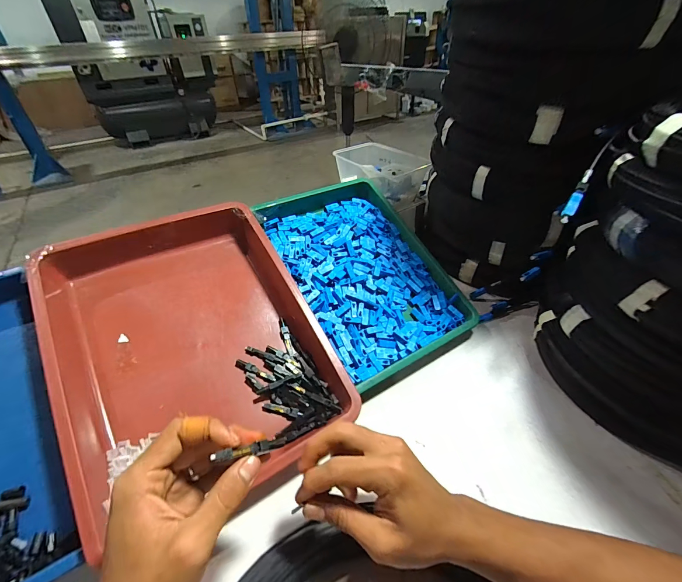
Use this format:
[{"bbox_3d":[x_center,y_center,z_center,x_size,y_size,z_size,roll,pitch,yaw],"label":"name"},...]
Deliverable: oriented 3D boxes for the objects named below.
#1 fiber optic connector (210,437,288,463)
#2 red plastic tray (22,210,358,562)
[{"bbox_3d":[-0.064,0.115,0.237,0.052,0.006,0.007,1,35,-30],"label":"fiber optic connector"},{"bbox_3d":[-0.179,0.051,0.397,0.267,0.058,0.365,-23,67,-24],"label":"red plastic tray"}]

